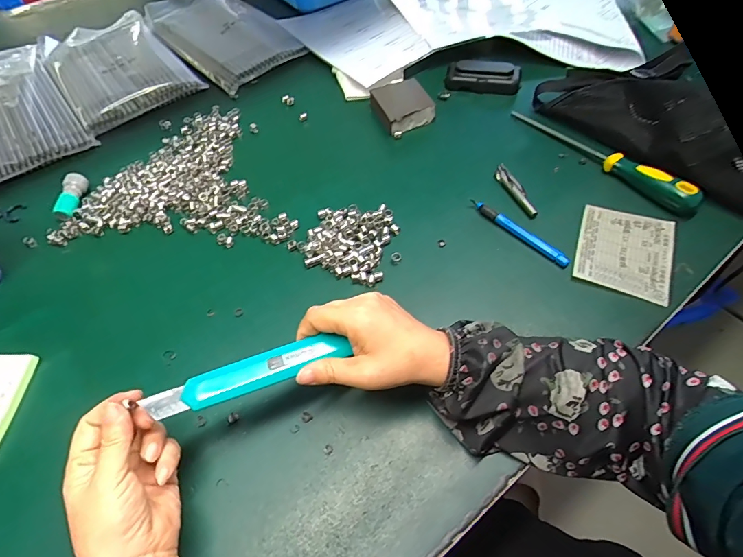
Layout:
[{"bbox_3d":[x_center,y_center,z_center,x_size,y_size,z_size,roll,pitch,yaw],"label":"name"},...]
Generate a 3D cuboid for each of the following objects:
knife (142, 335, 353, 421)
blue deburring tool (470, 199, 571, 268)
[{"bbox_3d":[-0.089,0.071,0.304,0.141,0.011,0.022,-18,58,-14],"label":"knife"},{"bbox_3d":[0.156,-0.052,0.434,0.007,0.014,0.121,-38,62,-18],"label":"blue deburring tool"}]

